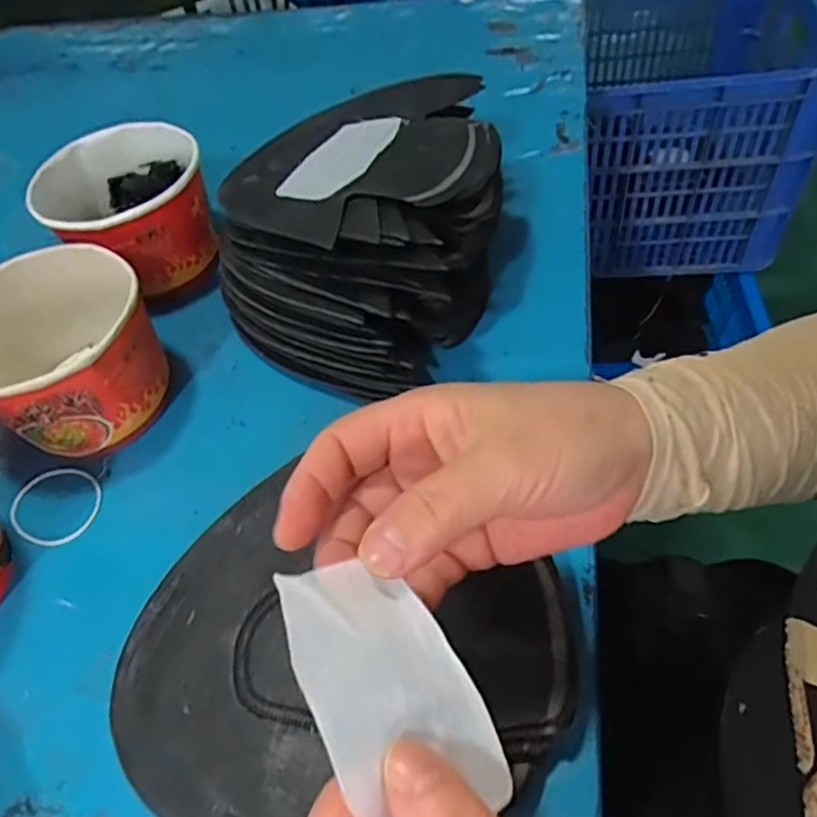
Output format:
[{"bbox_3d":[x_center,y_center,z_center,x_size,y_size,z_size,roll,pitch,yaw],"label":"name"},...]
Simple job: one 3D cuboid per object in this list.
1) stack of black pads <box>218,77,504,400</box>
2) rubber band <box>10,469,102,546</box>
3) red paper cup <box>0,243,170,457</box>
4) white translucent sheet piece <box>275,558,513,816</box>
[{"bbox_3d":[-0.028,-0.128,0.432,0.177,0.104,0.218,15,56,18],"label":"stack of black pads"},{"bbox_3d":[-0.213,0.058,0.389,0.059,0.004,0.049,14,56,18],"label":"rubber band"},{"bbox_3d":[-0.212,-0.028,0.395,0.109,0.083,0.107,-4,53,5],"label":"red paper cup"},{"bbox_3d":[-0.007,0.084,0.194,0.049,0.011,0.083,-13,64,-39],"label":"white translucent sheet piece"}]

